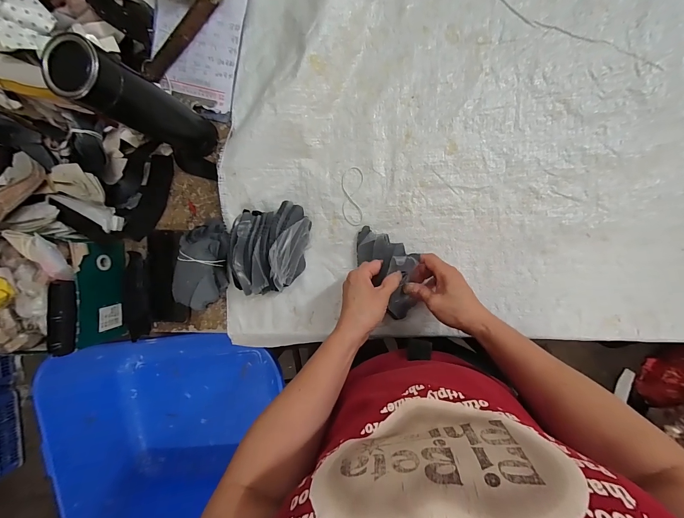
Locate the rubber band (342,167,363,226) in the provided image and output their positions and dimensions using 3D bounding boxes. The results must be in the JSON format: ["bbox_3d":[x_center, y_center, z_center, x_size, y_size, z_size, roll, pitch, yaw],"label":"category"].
[{"bbox_3d":[0.016,-0.100,0.482,0.034,0.004,0.092,1,94,8],"label":"rubber band"}]

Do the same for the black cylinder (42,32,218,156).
[{"bbox_3d":[-0.257,-0.198,0.395,0.058,0.197,0.063,30,97,5],"label":"black cylinder"}]

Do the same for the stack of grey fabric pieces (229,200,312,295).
[{"bbox_3d":[-0.120,-0.017,0.481,0.117,0.065,0.150,9,95,7],"label":"stack of grey fabric pieces"}]

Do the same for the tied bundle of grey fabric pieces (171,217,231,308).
[{"bbox_3d":[-0.226,0.007,0.502,0.079,0.057,0.140,16,96,6],"label":"tied bundle of grey fabric pieces"}]

